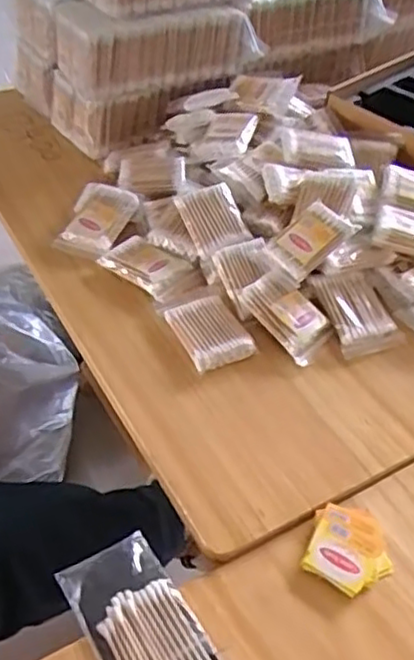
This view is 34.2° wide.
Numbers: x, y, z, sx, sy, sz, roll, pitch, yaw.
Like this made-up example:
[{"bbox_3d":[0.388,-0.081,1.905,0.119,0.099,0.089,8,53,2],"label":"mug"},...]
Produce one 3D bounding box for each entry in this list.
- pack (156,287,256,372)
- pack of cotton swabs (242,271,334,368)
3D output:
[{"bbox_3d":[-0.001,-0.007,0.606,0.061,0.019,0.092,-21,49,-20],"label":"pack"},{"bbox_3d":[0.074,-0.014,0.602,0.050,0.010,0.084,-36,76,-21],"label":"pack of cotton swabs"}]

